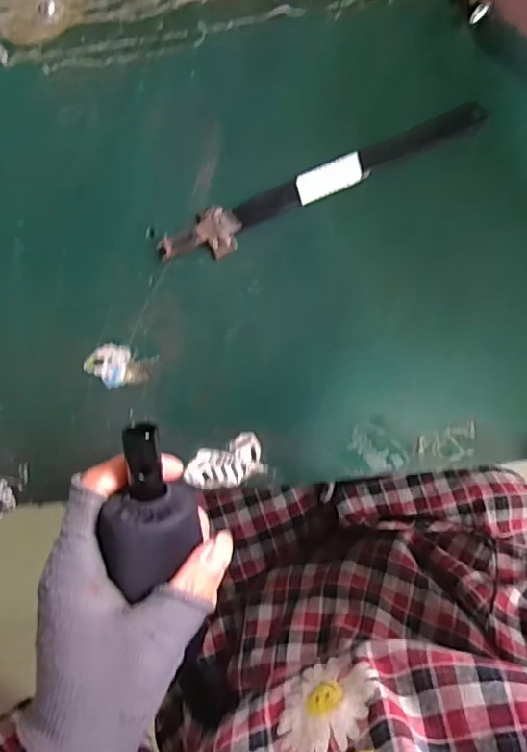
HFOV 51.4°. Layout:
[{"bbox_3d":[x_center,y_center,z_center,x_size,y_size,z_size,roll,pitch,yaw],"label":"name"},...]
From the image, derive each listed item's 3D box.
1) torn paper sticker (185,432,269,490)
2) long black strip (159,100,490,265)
[{"bbox_3d":[-0.021,0.047,0.288,0.042,0.004,0.023,-23,89,6],"label":"torn paper sticker"},{"bbox_3d":[0.029,-0.096,0.279,0.173,0.004,0.022,-22,89,6],"label":"long black strip"}]

